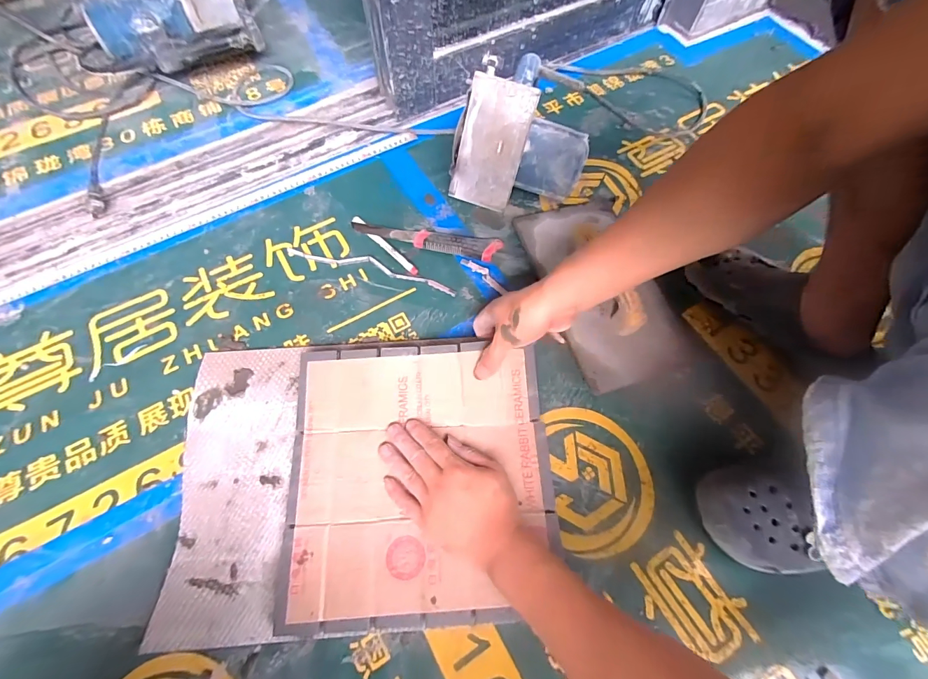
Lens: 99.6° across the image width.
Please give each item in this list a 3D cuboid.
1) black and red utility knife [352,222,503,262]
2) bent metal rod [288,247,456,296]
[{"bbox_3d":[-0.058,-0.159,0.599,0.225,0.020,0.038,14,68,3],"label":"black and red utility knife"},{"bbox_3d":[-0.137,-0.109,0.582,0.260,0.004,0.027,15,68,4],"label":"bent metal rod"}]

